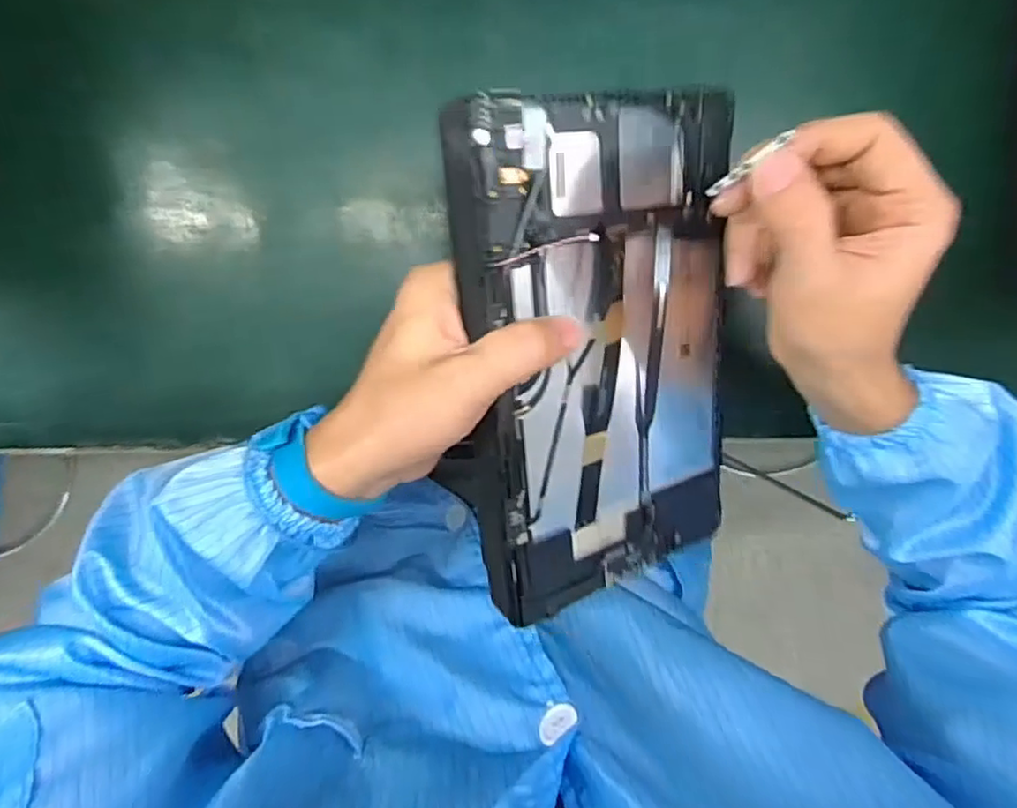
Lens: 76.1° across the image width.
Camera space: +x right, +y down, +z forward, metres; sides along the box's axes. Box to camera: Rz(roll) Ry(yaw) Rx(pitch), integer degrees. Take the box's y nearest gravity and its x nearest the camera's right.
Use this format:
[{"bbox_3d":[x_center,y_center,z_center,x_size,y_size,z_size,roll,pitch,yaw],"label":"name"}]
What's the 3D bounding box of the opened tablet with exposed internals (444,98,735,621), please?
[{"bbox_3d":[0.051,-0.021,0.317,0.148,0.020,0.234,-17,112,-30],"label":"opened tablet with exposed internals"}]

